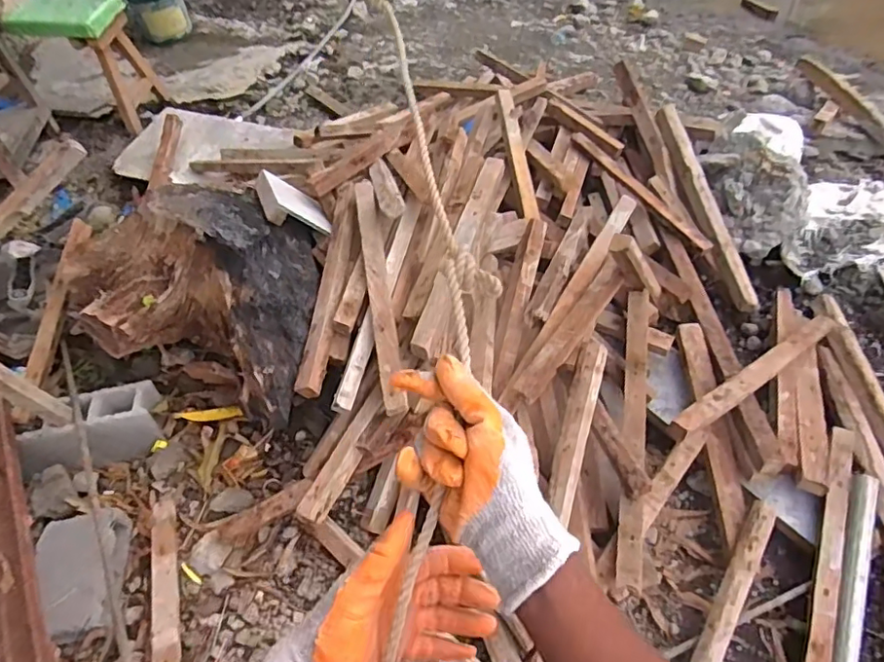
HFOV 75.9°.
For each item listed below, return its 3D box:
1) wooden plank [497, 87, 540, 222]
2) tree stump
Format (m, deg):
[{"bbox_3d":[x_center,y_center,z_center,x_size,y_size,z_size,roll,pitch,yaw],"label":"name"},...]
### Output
[{"bbox_3d":[0.243,-0.562,1.816,0.061,0.048,0.538,-6,64,-2],"label":"wooden plank"},{"bbox_3d":[-0.621,-0.143,1.528,0.680,0.348,0.511,14,51,19],"label":"tree stump"}]

